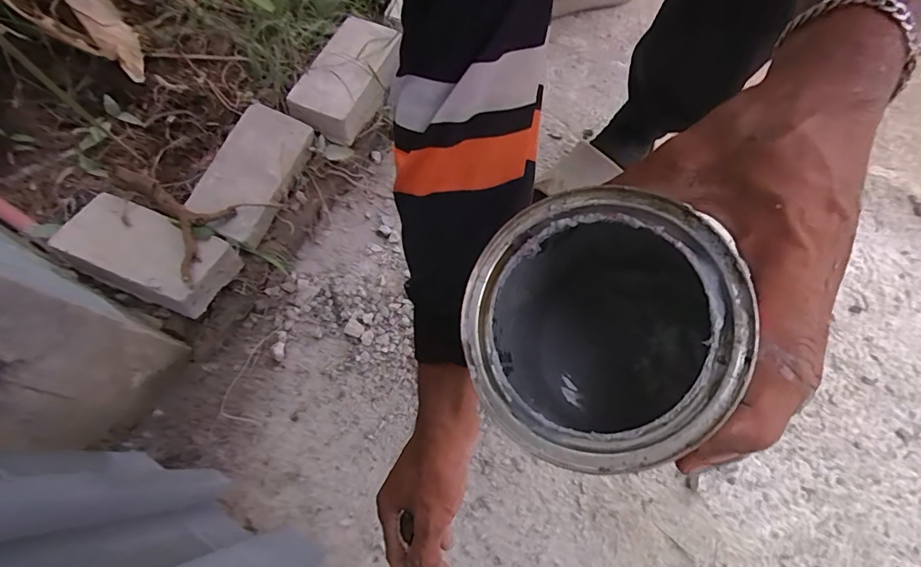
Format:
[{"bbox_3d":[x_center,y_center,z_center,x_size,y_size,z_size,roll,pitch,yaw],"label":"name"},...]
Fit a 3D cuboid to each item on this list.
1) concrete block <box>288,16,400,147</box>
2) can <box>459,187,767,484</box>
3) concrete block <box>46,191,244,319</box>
[{"bbox_3d":[-0.159,-0.291,0.652,0.095,0.055,0.185,22,71,7],"label":"concrete block"},{"bbox_3d":[0.064,0.021,0.215,0.100,0.118,0.102,-2,84,17],"label":"can"},{"bbox_3d":[-0.371,-0.035,0.553,0.187,0.066,0.096,22,71,7],"label":"concrete block"}]

